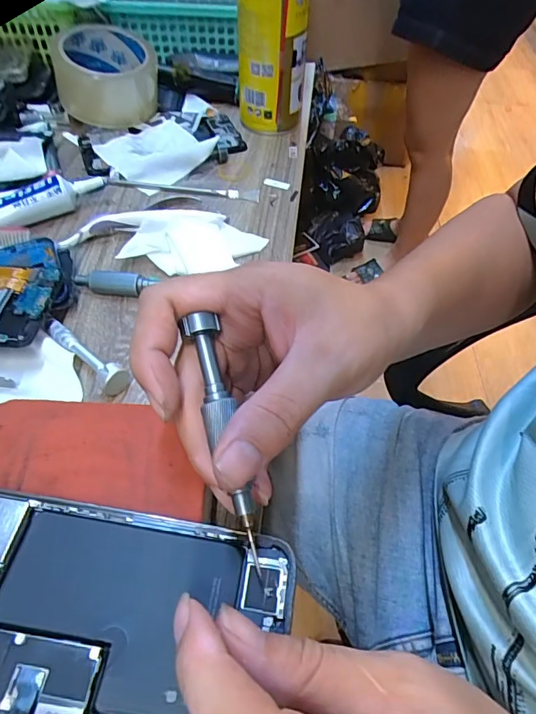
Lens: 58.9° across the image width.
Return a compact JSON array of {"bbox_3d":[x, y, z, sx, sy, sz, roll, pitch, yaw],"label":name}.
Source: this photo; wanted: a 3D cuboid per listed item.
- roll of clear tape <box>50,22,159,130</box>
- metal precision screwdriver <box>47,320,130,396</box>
[{"bbox_3d":[-0.167,-0.291,0.493,0.100,0.064,0.098,-11,53,-12],"label":"roll of clear tape"},{"bbox_3d":[-0.116,-0.001,0.300,0.081,0.018,0.014,35,59,23],"label":"metal precision screwdriver"}]

